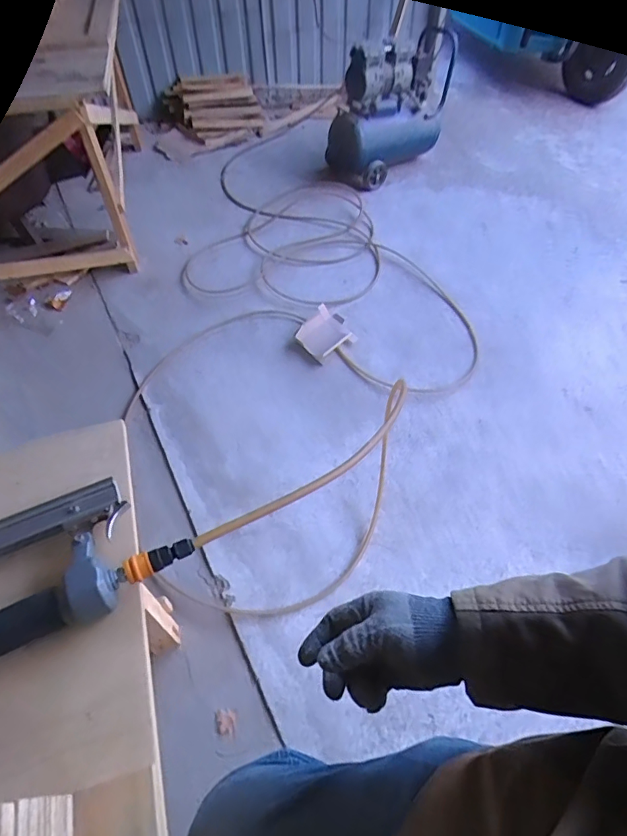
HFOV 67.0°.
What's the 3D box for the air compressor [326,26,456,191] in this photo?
[{"bbox_3d":[0.249,-1.073,1.646,0.407,0.407,0.323,2,53,3],"label":"air compressor"}]

